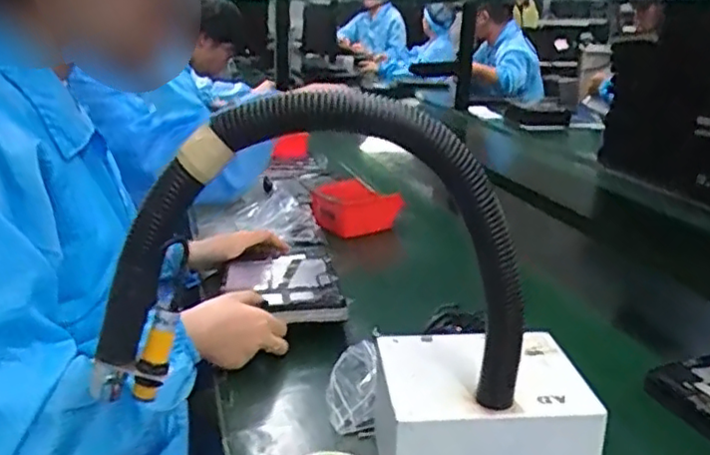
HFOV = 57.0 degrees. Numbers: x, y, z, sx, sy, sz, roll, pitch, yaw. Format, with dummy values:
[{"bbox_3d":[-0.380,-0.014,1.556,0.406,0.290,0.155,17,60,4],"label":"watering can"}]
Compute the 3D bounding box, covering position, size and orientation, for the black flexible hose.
[{"bbox_3d":[-0.026,0.012,0.457,0.295,0.203,0.054,2,19,-3],"label":"black flexible hose"}]

